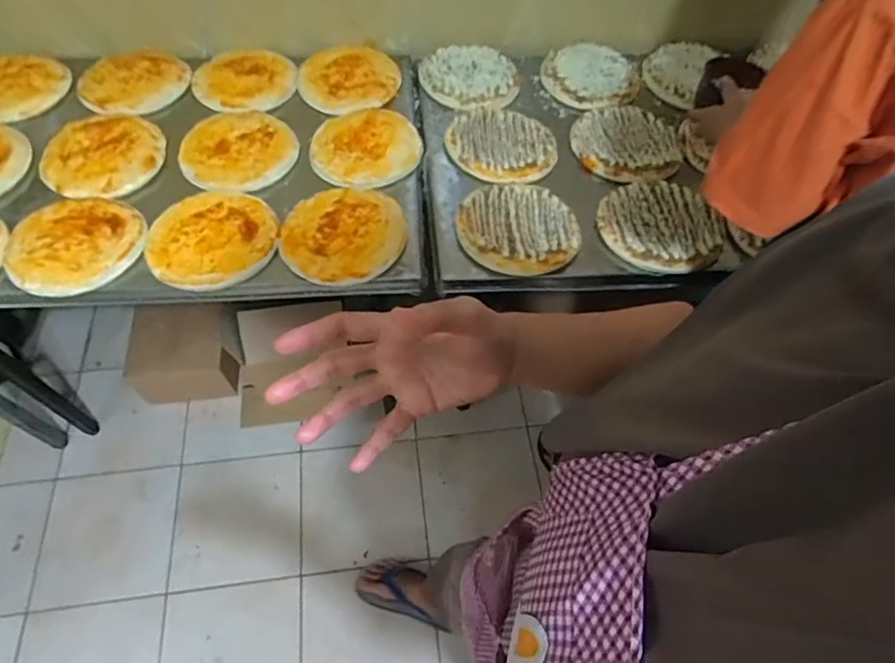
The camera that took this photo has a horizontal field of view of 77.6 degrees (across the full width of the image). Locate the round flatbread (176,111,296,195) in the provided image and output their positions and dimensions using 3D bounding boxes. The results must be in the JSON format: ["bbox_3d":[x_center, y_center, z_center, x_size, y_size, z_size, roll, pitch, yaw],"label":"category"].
[{"bbox_3d":[-0.367,-0.332,1.007,0.188,0.027,0.187,2,58,-3],"label":"round flatbread"}]

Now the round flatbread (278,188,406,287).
[{"bbox_3d":[-0.169,-0.162,0.904,0.193,0.020,0.191,2,58,-3],"label":"round flatbread"}]

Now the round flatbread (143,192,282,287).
[{"bbox_3d":[-0.378,-0.159,0.900,0.198,0.025,0.207,2,58,-3],"label":"round flatbread"}]

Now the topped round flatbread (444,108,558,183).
[{"bbox_3d":[0.100,-0.350,1.021,0.198,0.022,0.182,2,58,-3],"label":"topped round flatbread"}]

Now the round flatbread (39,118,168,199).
[{"bbox_3d":[-0.608,-0.318,0.992,0.183,0.020,0.203,25,60,12],"label":"round flatbread"}]

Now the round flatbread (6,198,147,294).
[{"bbox_3d":[-0.589,-0.143,0.883,0.198,0.018,0.195,2,58,-3],"label":"round flatbread"}]

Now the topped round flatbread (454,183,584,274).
[{"bbox_3d":[0.119,-0.173,0.910,0.194,0.017,0.191,2,58,-3],"label":"topped round flatbread"}]

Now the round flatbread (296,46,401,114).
[{"bbox_3d":[-0.199,-0.509,1.127,0.199,0.025,0.196,2,58,-3],"label":"round flatbread"}]

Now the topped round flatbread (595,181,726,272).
[{"bbox_3d":[0.359,-0.184,0.941,0.200,0.021,0.189,2,58,-2],"label":"topped round flatbread"}]

